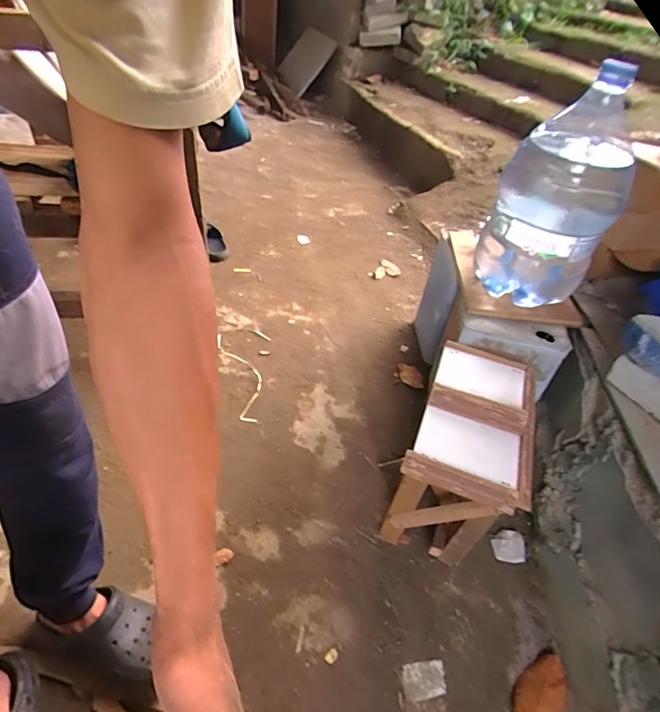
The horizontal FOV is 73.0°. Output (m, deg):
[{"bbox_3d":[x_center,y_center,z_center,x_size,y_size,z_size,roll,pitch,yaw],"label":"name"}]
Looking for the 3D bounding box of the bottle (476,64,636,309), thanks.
[{"bbox_3d":[0.483,-0.335,0.961,0.235,0.477,0.263,23,44,16],"label":"bottle"}]

